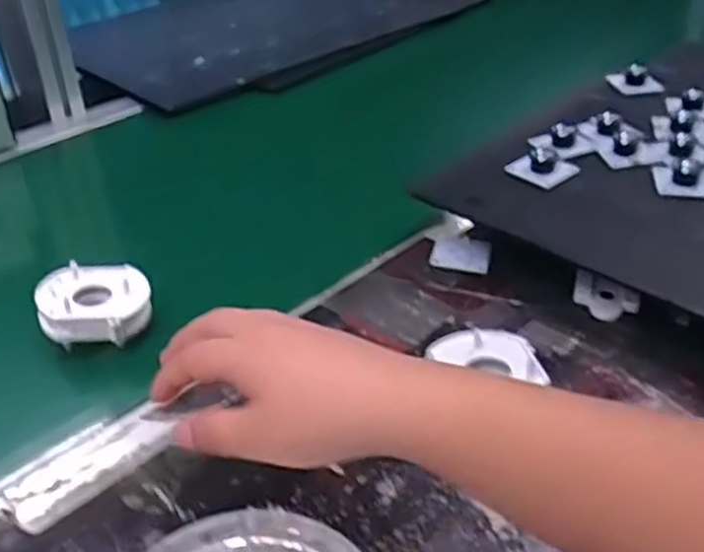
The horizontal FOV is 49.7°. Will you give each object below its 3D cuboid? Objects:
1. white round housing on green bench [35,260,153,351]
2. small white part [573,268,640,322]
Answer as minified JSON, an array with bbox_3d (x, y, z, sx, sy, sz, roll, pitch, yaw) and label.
[{"bbox_3d":[-0.173,0.019,0.512,0.069,0.027,0.058,-4,36,-4],"label":"white round housing on green bench"},{"bbox_3d":[0.175,0.015,0.535,0.030,0.012,0.048,-30,45,-33],"label":"small white part"}]

